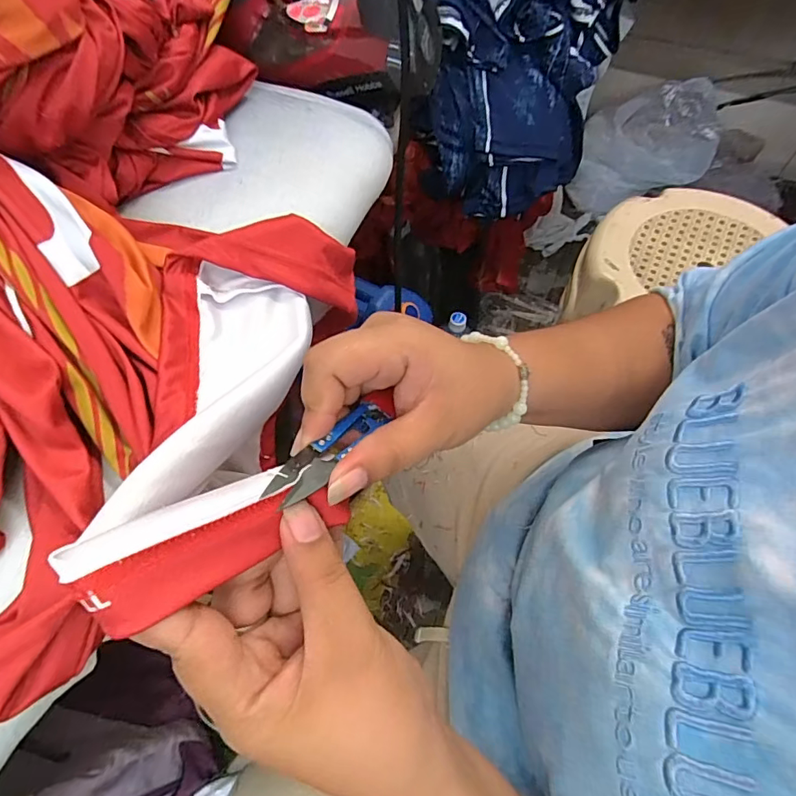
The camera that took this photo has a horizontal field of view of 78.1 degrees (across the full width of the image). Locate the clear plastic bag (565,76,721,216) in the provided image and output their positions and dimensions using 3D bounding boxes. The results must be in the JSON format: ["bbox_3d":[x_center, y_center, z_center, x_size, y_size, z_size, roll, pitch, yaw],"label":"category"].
[{"bbox_3d":[0.686,-0.689,1.352,0.383,0.250,0.180,-6,62,-3],"label":"clear plastic bag"}]

